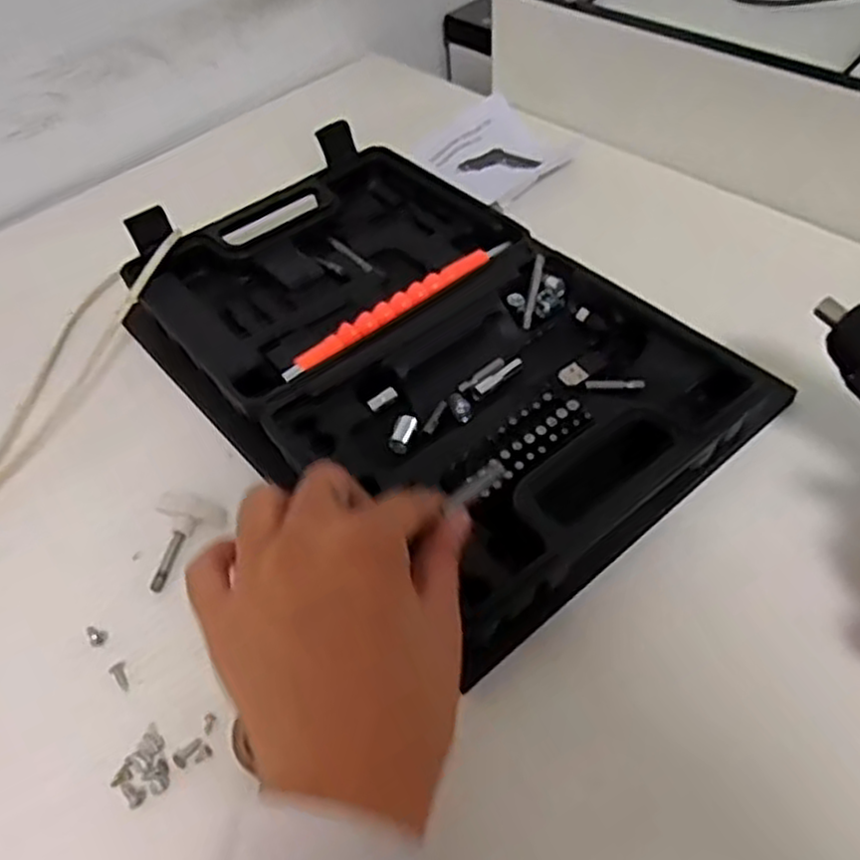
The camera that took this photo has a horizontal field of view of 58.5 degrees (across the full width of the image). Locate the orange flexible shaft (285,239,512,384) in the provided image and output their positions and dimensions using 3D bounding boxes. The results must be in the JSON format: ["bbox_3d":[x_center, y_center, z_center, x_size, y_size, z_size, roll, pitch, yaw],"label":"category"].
[{"bbox_3d":[-0.016,-0.074,0.452,0.165,0.009,0.015,-34,58,-23],"label":"orange flexible shaft"}]

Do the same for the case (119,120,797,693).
[{"bbox_3d":[-0.013,-0.055,0.445,0.224,0.045,0.354,-34,58,-23],"label":"case"}]

